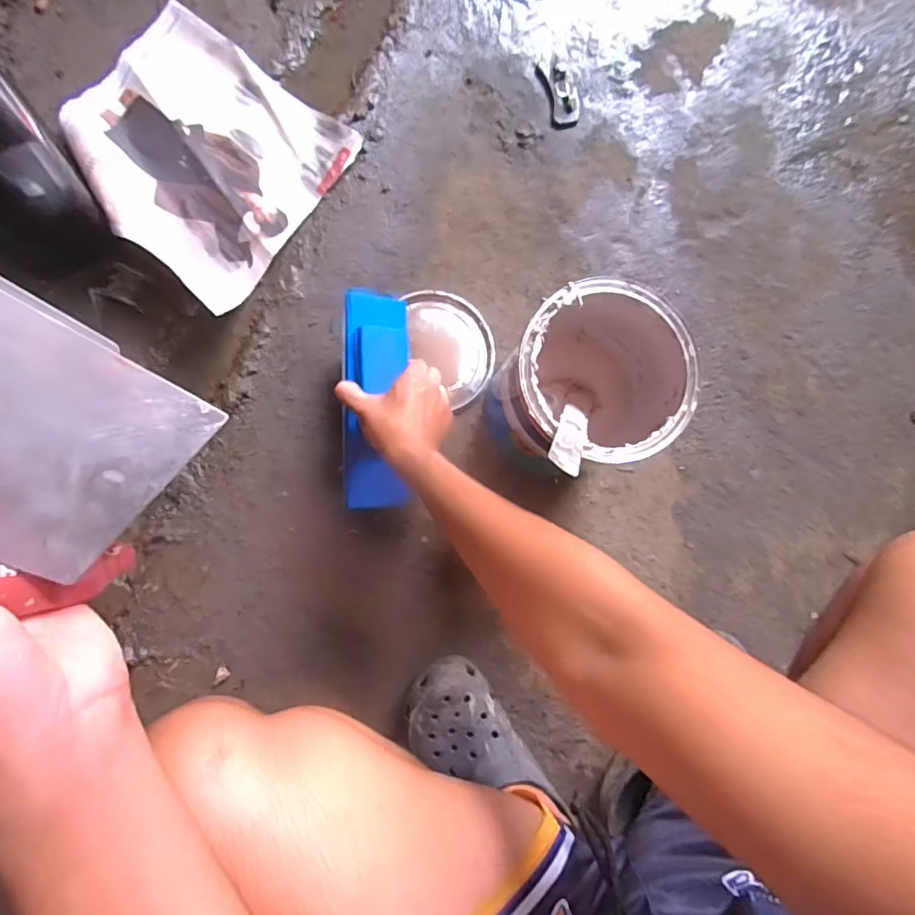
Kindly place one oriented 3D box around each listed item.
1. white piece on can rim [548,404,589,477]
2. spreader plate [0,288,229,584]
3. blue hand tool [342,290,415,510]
[{"bbox_3d":[0.098,-0.021,0.433,0.027,0.163,0.005,33,116,3],"label":"white piece on can rim"},{"bbox_3d":[-0.188,-0.014,0.206,0.136,0.006,0.096,33,78,-29],"label":"spreader plate"},{"bbox_3d":[-0.087,-0.065,0.538,0.070,0.045,0.234,0,87,-6],"label":"blue hand tool"}]

